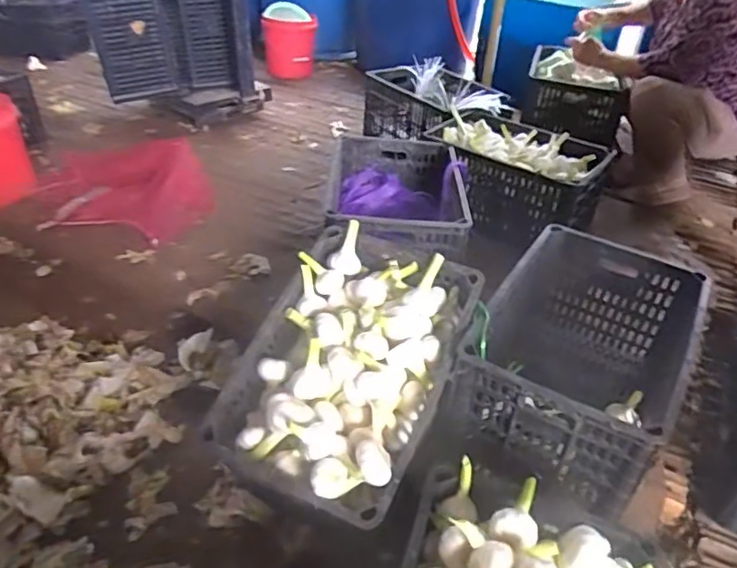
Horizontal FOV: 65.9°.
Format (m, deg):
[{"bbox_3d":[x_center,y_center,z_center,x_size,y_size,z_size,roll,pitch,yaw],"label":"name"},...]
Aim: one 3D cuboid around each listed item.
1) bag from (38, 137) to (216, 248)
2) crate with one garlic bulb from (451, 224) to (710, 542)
[{"bbox_3d":[-0.649,-0.269,1.525,0.402,0.087,0.550,-14,41,-23],"label":"bag"},{"bbox_3d":[0.354,0.120,0.971,0.293,0.216,0.429,24,42,24],"label":"crate with one garlic bulb"}]

